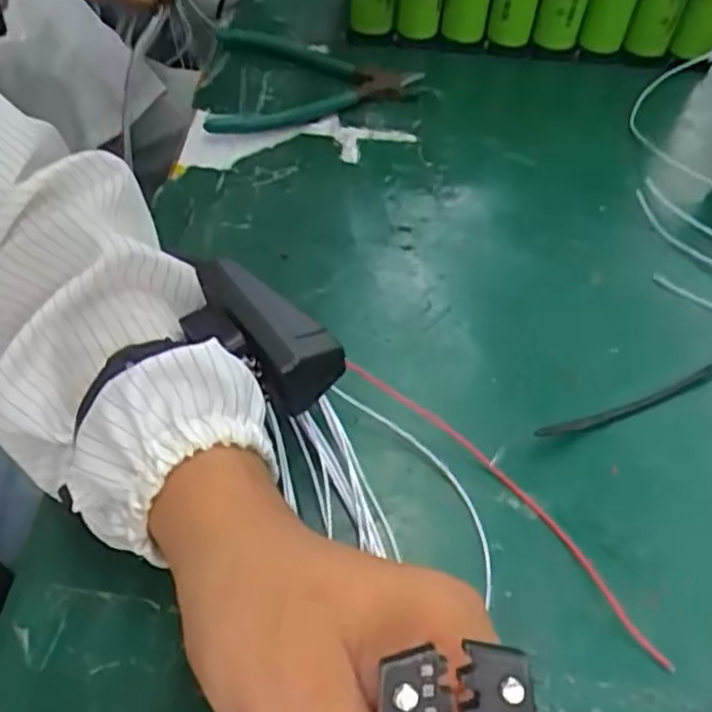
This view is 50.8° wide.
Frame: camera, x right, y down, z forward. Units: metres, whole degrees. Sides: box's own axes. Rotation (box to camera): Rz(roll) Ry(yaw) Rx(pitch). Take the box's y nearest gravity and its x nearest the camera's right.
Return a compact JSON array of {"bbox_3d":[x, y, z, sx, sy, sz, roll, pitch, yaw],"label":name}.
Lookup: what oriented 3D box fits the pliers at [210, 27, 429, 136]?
[{"bbox_3d":[-0.029,-0.189,0.510,0.138,0.016,0.110,0,52,-2],"label":"pliers"}]

